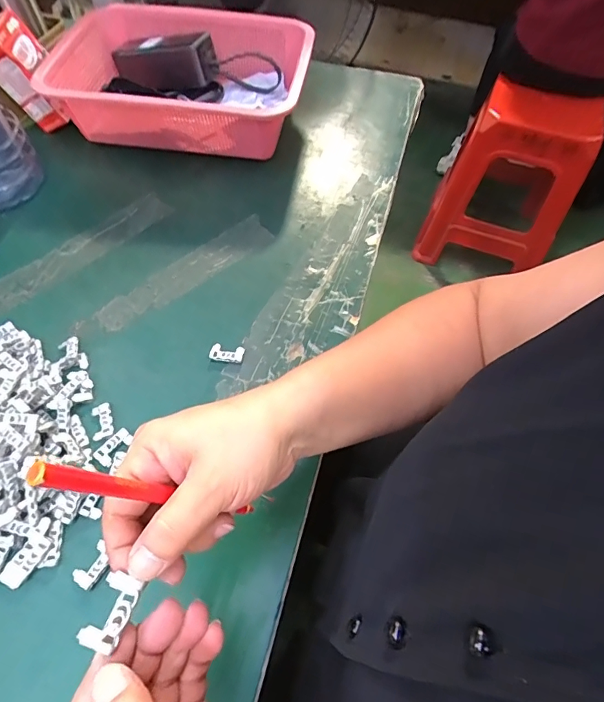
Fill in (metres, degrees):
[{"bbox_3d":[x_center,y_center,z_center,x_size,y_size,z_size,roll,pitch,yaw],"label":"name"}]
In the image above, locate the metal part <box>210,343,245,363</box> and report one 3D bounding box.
[{"bbox_3d":[-0.069,0.002,0.396,0.030,0.006,0.018,4,59,1],"label":"metal part"}]

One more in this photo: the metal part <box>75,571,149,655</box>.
[{"bbox_3d":[-0.085,0.116,0.193,0.016,0.005,0.030,20,54,10],"label":"metal part"}]

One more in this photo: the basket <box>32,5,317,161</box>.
[{"bbox_3d":[-0.144,-0.343,0.550,0.299,0.090,0.225,7,59,3],"label":"basket"}]

